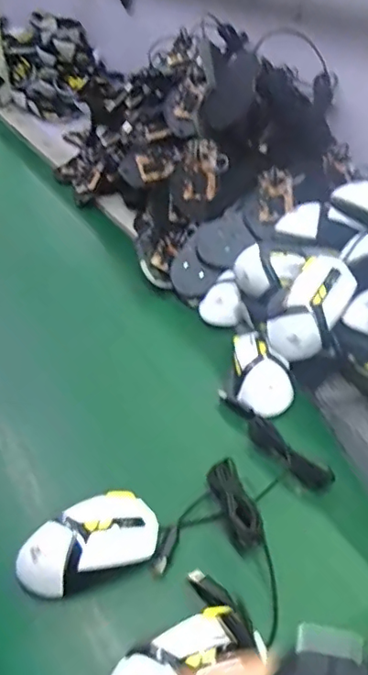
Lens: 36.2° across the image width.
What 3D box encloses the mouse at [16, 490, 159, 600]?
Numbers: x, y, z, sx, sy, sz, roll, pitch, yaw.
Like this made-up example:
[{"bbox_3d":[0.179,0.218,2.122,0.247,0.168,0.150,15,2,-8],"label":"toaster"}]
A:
[{"bbox_3d":[-0.084,0.177,0.490,0.120,0.037,0.063,-15,43,-17],"label":"mouse"}]

